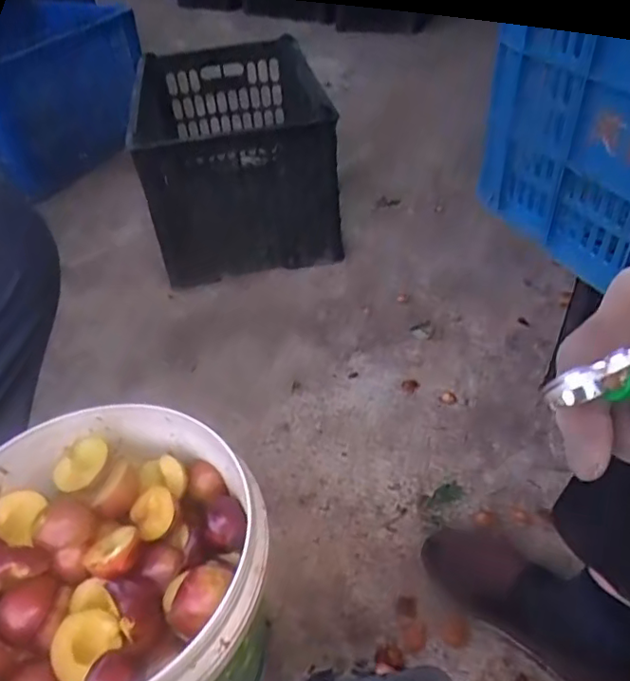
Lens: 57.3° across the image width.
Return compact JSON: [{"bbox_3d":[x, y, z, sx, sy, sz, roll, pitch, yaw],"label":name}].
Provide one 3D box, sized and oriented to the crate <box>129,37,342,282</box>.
[{"bbox_3d":[-0.161,-0.360,1.161,0.338,0.332,0.452,-9,42,-7],"label":"crate"}]

